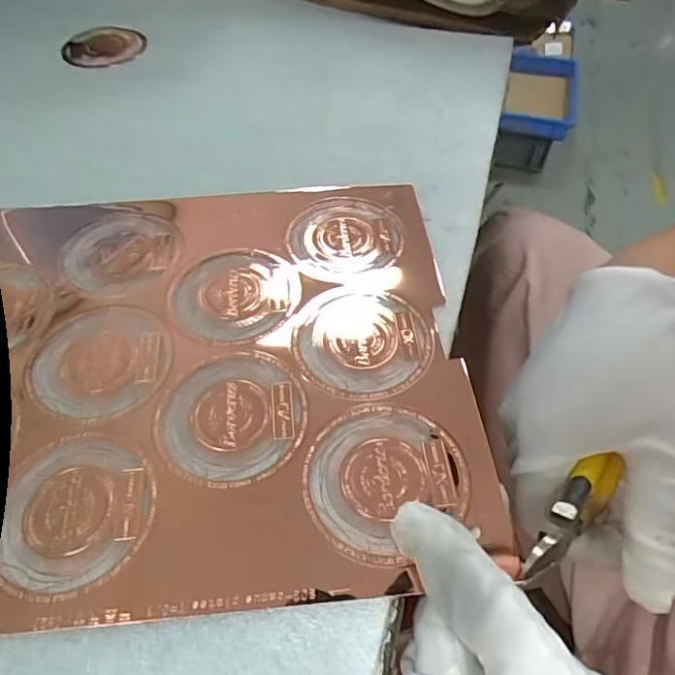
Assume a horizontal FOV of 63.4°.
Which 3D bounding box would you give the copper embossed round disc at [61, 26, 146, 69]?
[{"bbox_3d":[-0.176,-0.221,0.414,0.057,0.009,0.057,-1,53,-2],"label":"copper embossed round disc"}]

